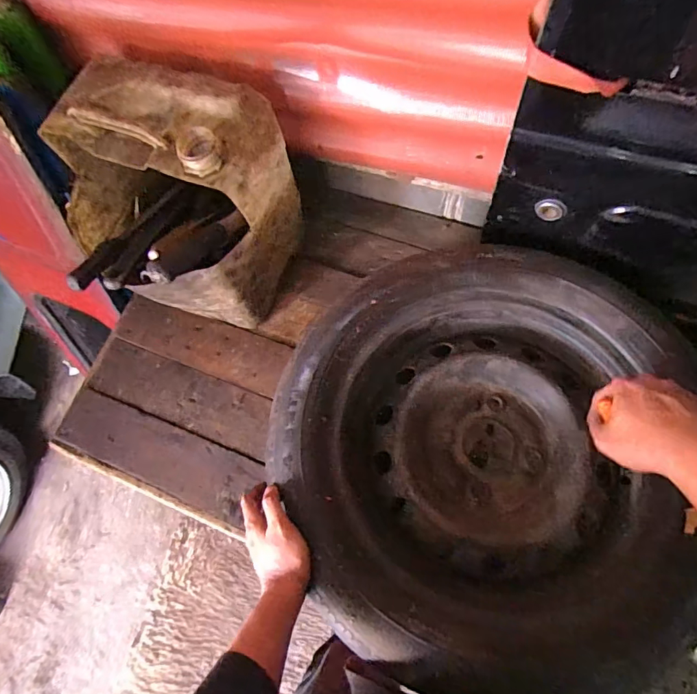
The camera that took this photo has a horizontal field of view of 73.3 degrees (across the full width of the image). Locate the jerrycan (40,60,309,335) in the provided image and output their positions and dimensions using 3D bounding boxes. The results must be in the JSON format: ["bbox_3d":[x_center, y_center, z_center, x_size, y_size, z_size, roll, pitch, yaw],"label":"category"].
[{"bbox_3d":[-0.262,-0.210,0.738,0.295,0.323,0.269,25,70,13],"label":"jerrycan"}]

